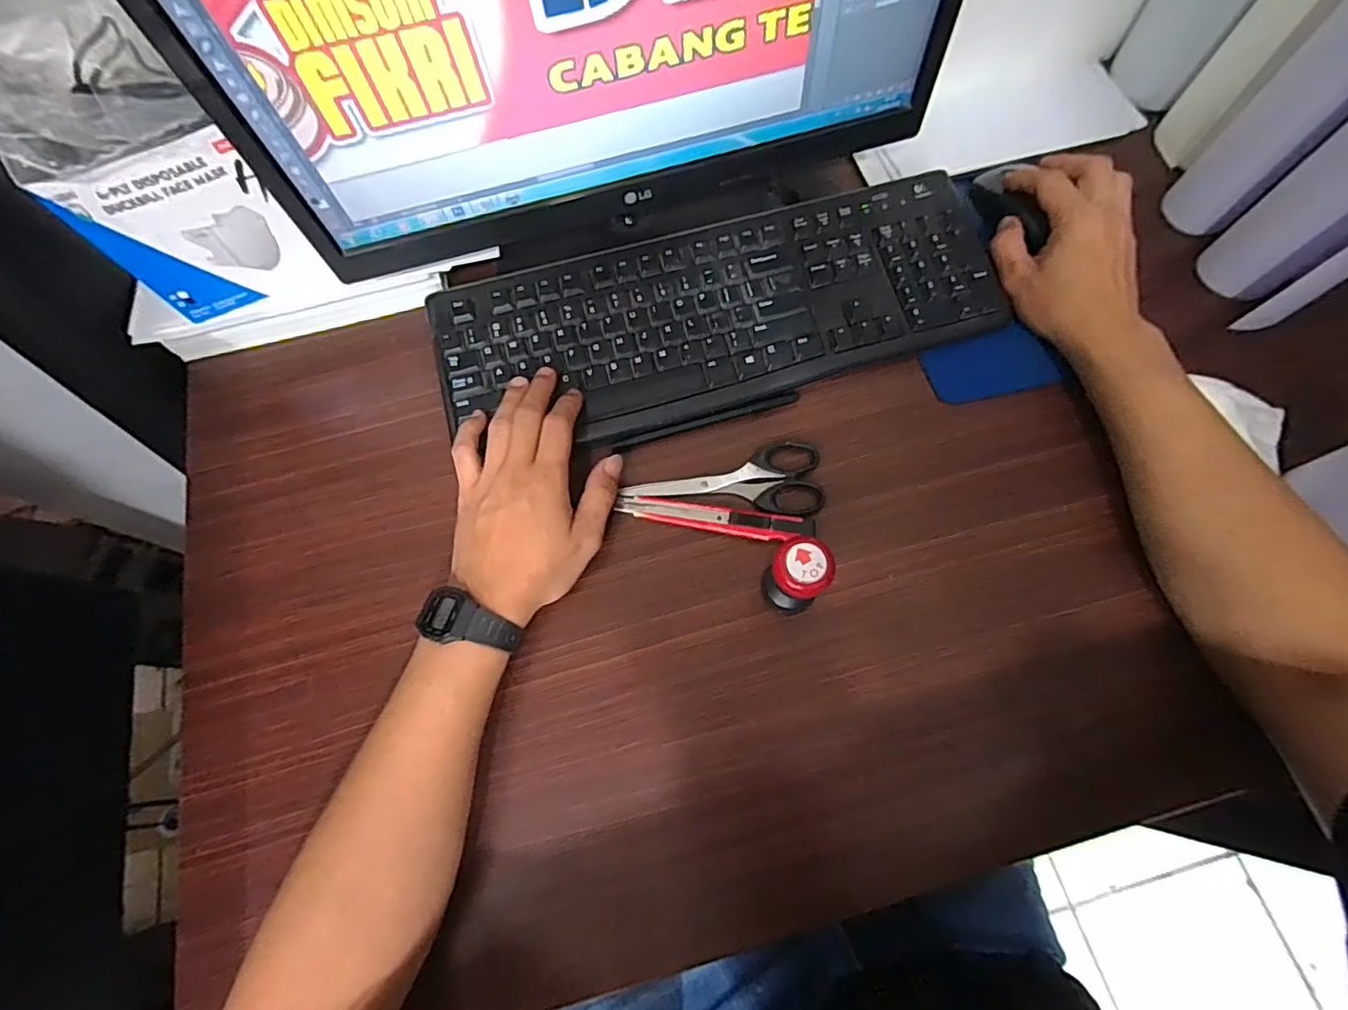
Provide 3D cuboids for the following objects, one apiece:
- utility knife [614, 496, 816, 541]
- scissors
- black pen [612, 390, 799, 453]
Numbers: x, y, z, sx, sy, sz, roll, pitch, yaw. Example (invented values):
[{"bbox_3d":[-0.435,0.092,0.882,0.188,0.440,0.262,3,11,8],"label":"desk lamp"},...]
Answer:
[{"bbox_3d":[0.029,0.009,0.403,0.136,0.012,0.018,9,77,2],"label":"utility knife"},{"bbox_3d":[0.037,-0.015,0.413,0.140,0.006,0.054,-5,77,-1],"label":"scissors"},{"bbox_3d":[0.024,-0.064,0.432,0.145,0.007,0.009,-16,77,-4],"label":"black pen"}]

